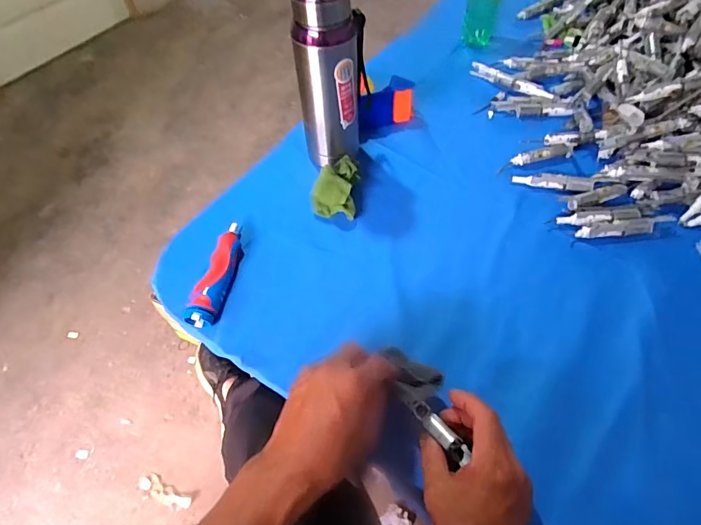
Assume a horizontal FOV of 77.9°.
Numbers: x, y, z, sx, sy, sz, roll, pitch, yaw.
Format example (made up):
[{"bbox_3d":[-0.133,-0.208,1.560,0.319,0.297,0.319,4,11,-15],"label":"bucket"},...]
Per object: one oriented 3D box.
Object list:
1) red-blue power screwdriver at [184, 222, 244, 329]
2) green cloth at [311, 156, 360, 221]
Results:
[{"bbox_3d":[-0.160,0.012,0.538,0.036,0.030,0.148,8,55,7],"label":"red-blue power screwdriver"},{"bbox_3d":[-0.018,-0.110,0.602,0.062,0.037,0.101,8,57,8],"label":"green cloth"}]

